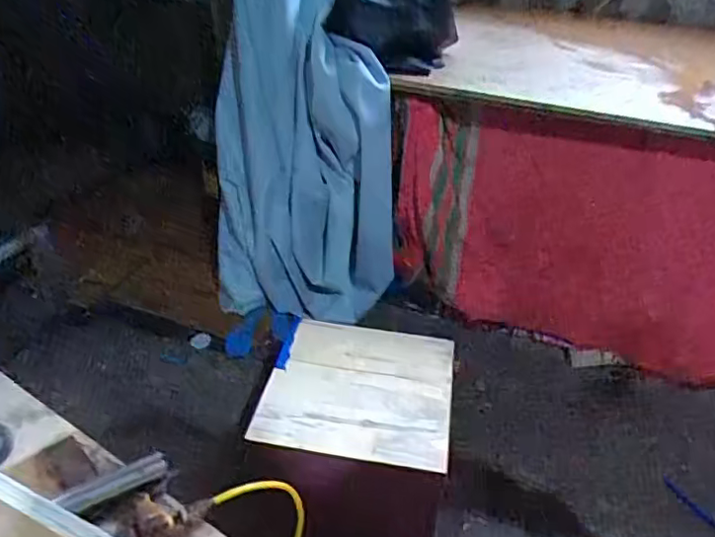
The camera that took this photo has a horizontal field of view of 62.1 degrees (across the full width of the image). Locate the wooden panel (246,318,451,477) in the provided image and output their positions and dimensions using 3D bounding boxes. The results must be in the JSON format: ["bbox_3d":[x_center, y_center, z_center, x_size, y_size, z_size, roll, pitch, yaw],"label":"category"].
[{"bbox_3d":[0.014,0.262,1.372,0.397,0.025,0.420,8,30,8],"label":"wooden panel"}]

